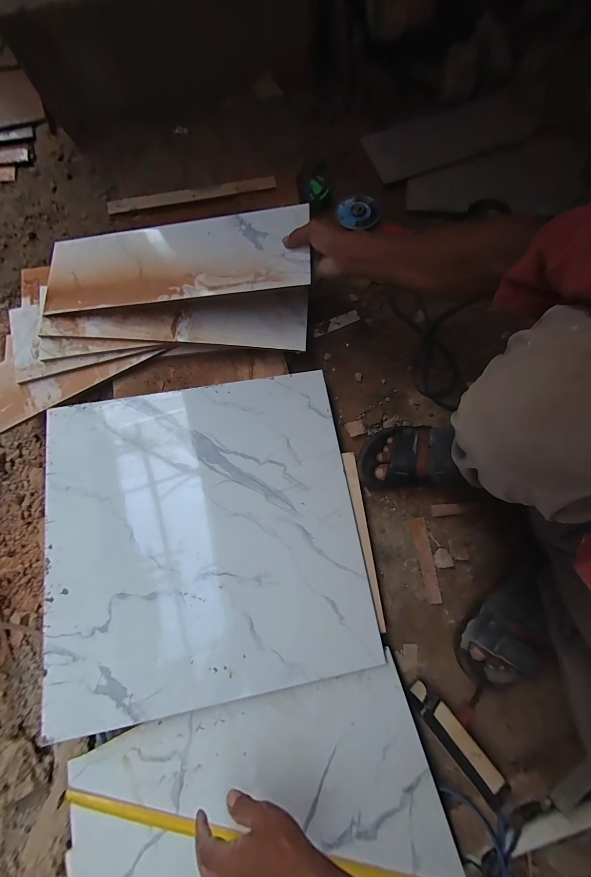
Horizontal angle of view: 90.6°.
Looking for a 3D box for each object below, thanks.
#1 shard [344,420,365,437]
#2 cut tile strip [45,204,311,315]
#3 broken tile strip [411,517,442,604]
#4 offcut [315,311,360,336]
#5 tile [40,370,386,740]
[{"bbox_3d":[0.115,-0.020,0.567,0.034,0.005,0.031,-20,68,21],"label":"shard"},{"bbox_3d":[-0.223,-0.323,0.526,0.493,0.013,0.166,0,78,9],"label":"cut tile strip"},{"bbox_3d":[0.234,0.216,0.521,0.024,0.007,0.143,-10,79,-3],"label":"broken tile strip"},{"bbox_3d":[0.087,-0.247,0.626,0.105,0.005,0.027,-25,80,-6],"label":"offcut"},{"bbox_3d":[-0.150,0.145,0.481,0.488,0.006,0.486,-9,77,-5],"label":"tile"}]

